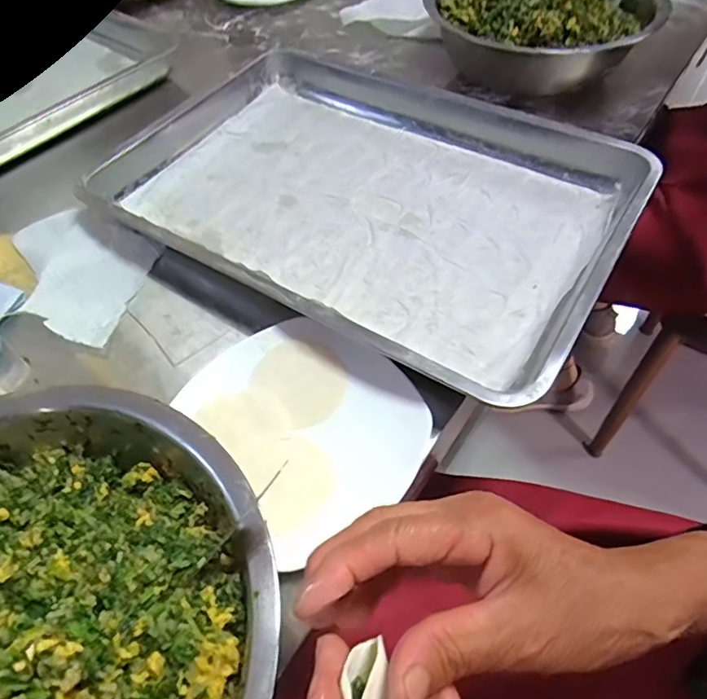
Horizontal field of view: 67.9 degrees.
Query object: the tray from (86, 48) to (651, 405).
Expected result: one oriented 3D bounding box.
[{"bbox_3d":[0.006,-0.155,0.529,0.483,0.056,0.328,27,60,22],"label":"tray"}]

